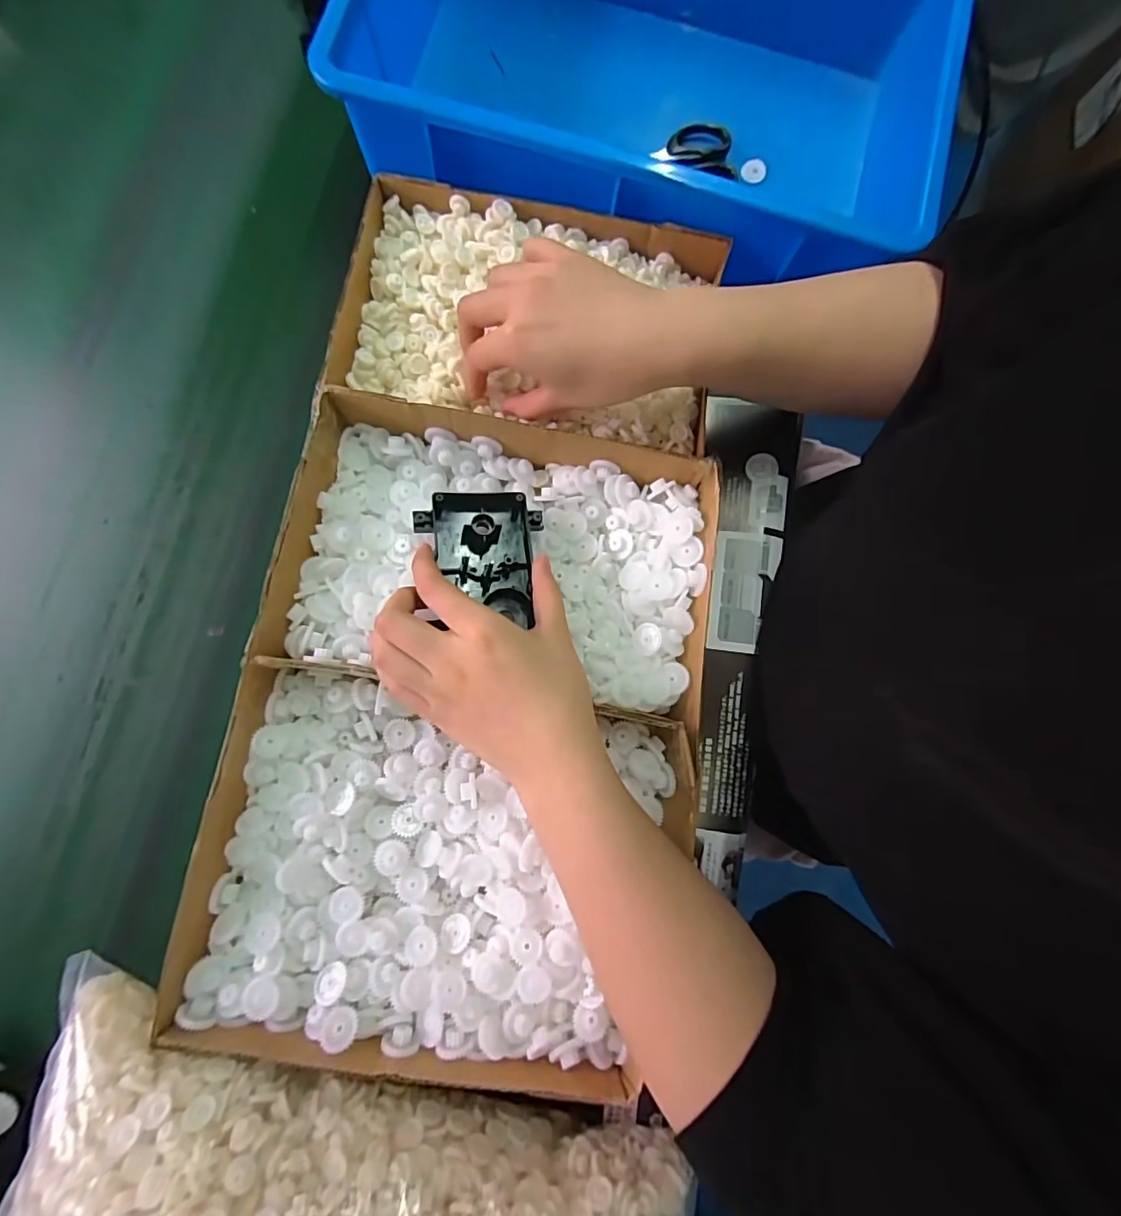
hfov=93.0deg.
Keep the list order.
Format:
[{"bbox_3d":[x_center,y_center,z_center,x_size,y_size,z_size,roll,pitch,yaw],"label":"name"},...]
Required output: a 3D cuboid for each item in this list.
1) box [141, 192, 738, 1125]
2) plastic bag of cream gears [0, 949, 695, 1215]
[{"bbox_3d":[-0.039,-0.014,0.341,0.265,0.051,0.533,9,78,1],"label":"box"},{"bbox_3d":[-0.106,0.281,0.252,0.339,0.088,0.097,15,80,0],"label":"plastic bag of cream gears"}]

